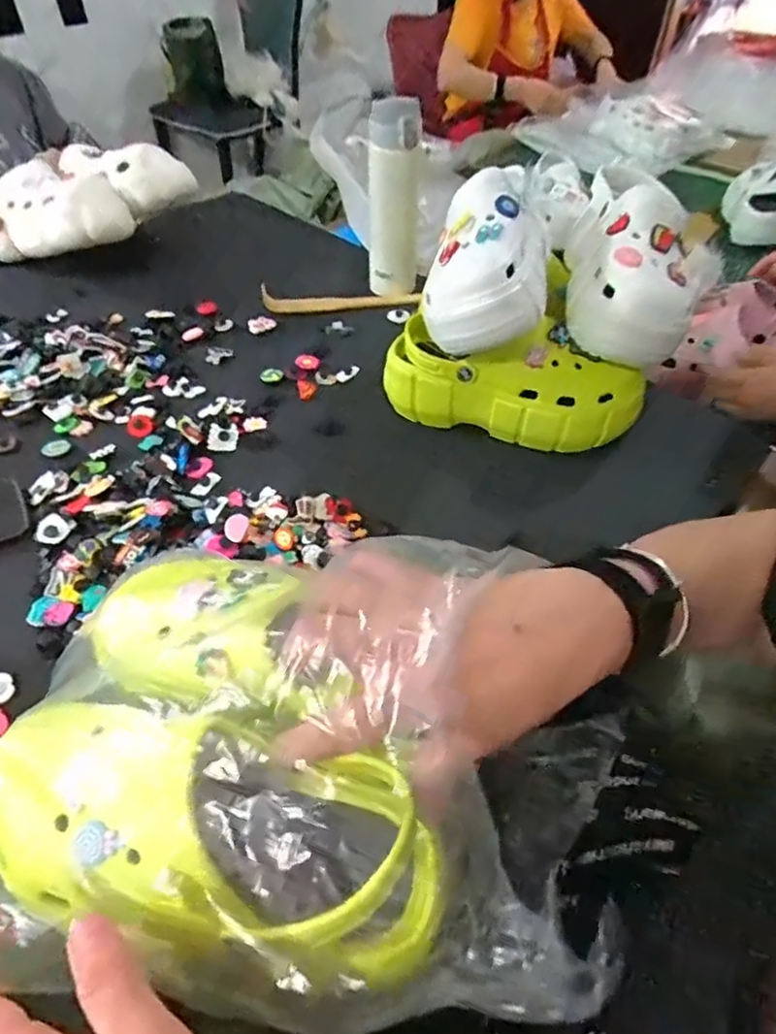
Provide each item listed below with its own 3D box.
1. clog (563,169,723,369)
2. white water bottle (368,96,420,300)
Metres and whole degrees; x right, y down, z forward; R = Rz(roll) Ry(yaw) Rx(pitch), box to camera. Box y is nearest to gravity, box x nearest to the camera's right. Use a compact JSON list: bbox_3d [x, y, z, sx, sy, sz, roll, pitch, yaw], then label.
[{"bbox_3d":[0.245,-0.251,0.588,0.124,0.107,0.226,10,48,11],"label":"clog"},{"bbox_3d":[0.007,-0.408,0.790,0.064,0.220,0.049,0,46,-1],"label":"white water bottle"}]

